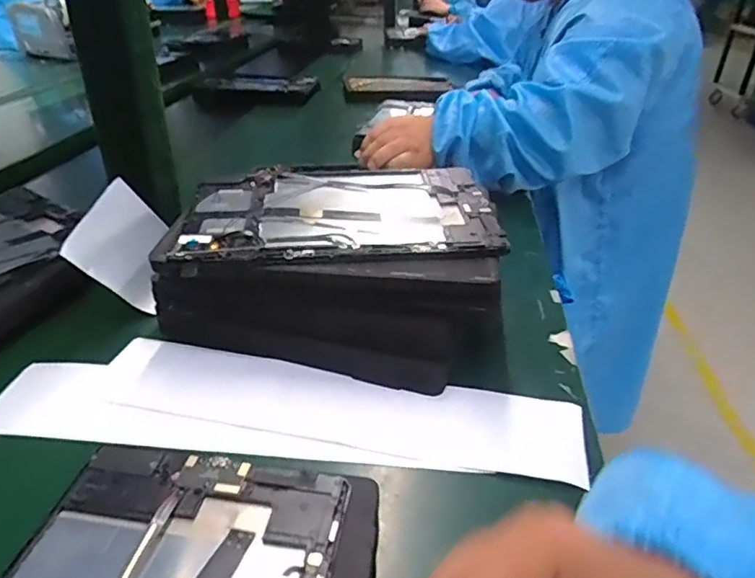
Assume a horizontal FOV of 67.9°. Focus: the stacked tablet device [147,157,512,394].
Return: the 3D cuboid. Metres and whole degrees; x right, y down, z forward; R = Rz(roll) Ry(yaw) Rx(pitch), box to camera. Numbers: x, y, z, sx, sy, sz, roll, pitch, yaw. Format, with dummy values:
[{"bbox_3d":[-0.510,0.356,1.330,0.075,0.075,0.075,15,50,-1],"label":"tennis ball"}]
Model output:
[{"bbox_3d":[-0.039,-0.022,0.461,0.264,0.096,0.172,6,33,6],"label":"stacked tablet device"}]

